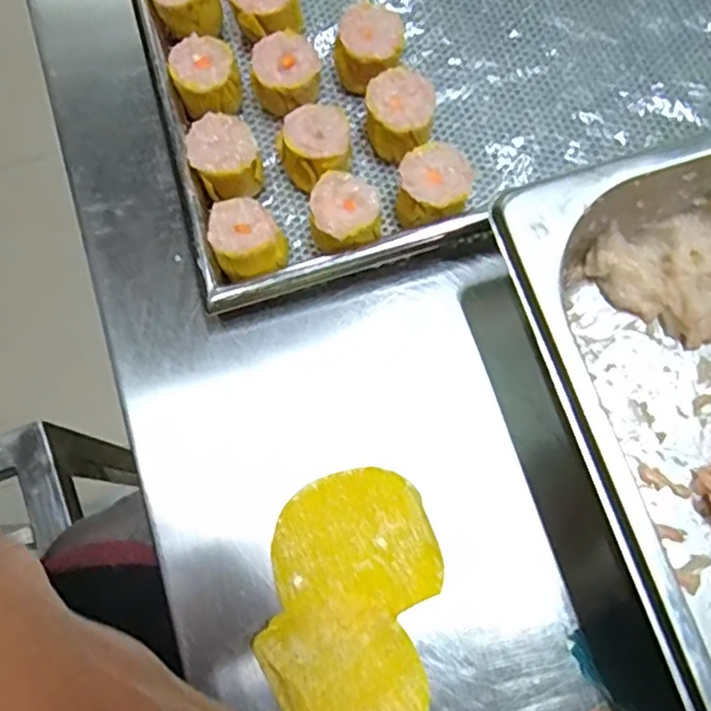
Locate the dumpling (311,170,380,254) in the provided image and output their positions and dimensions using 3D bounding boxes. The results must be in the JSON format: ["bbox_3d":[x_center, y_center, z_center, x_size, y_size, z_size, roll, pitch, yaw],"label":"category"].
[{"bbox_3d":[-0.005,-0.068,0.334,0.032,0.036,0.035,0,76,1],"label":"dumpling"}]

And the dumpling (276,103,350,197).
[{"bbox_3d":[-0.021,-0.107,0.346,0.036,0.032,0.041,-18,76,-3],"label":"dumpling"}]

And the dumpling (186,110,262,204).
[{"bbox_3d":[-0.066,-0.100,0.343,0.033,0.037,0.040,-16,76,-3],"label":"dumpling"}]

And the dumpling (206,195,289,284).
[{"bbox_3d":[-0.053,-0.055,0.332,0.033,0.034,0.039,-25,77,-5],"label":"dumpling"}]

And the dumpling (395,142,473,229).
[{"bbox_3d":[0.040,-0.083,0.337,0.034,0.038,0.039,9,76,4],"label":"dumpling"}]

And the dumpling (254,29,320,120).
[{"bbox_3d":[-0.036,-0.147,0.360,0.034,0.030,0.044,-4,76,0],"label":"dumpling"}]

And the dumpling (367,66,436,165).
[{"bbox_3d":[0.024,-0.123,0.349,0.033,0.035,0.044,10,76,4],"label":"dumpling"}]

